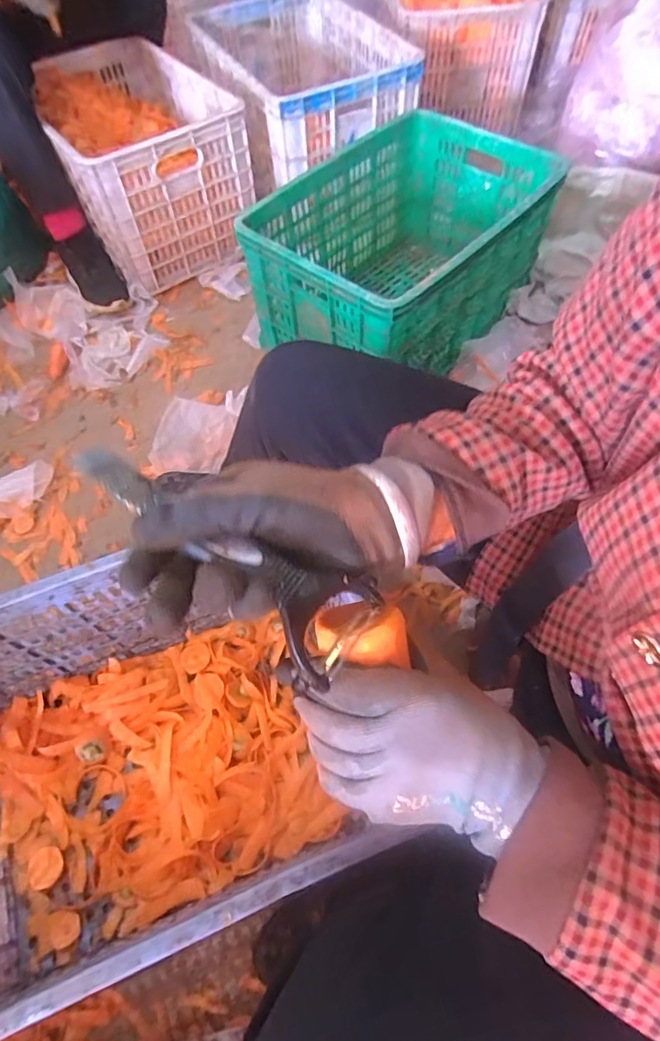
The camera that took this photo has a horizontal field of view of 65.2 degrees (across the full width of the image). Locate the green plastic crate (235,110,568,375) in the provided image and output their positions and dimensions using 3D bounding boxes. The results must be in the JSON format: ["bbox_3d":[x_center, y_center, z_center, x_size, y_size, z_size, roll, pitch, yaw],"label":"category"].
[{"bbox_3d":[0.141,-0.487,0.968,0.345,0.264,0.508,38,68,21],"label":"green plastic crate"}]

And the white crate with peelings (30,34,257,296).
[{"bbox_3d":[-0.427,-0.816,1.172,0.347,0.270,0.538,-30,63,-14],"label":"white crate with peelings"}]

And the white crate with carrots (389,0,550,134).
[{"bbox_3d":[0.322,-1.263,1.336,0.348,0.225,0.516,-5,60,0],"label":"white crate with carrots"}]

